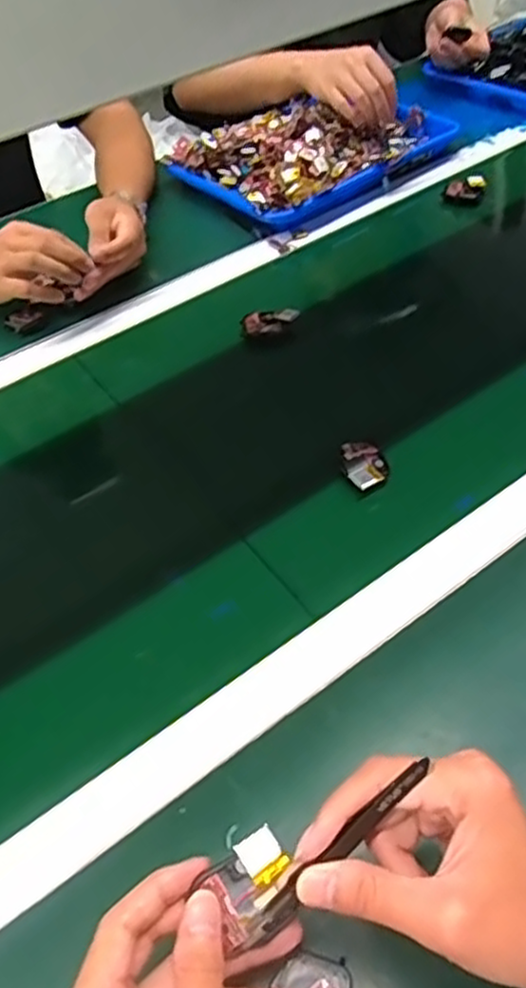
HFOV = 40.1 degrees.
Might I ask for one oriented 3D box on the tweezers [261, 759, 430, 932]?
[{"bbox_3d":[0.037,0.156,0.323,0.105,0.018,0.010,-49,56,10],"label":"tweezers"}]

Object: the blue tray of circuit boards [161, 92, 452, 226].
[{"bbox_3d":[0.068,-0.448,0.926,0.333,0.043,0.231,-31,51,-19],"label":"blue tray of circuit boards"}]

